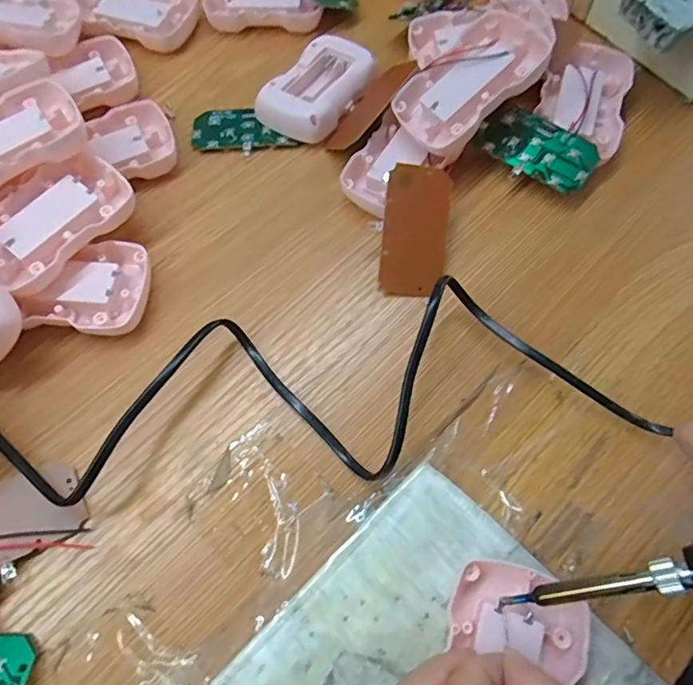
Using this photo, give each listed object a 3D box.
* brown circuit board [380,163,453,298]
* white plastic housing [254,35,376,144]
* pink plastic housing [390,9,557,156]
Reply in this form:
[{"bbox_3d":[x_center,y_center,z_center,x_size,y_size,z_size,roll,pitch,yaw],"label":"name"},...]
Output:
[{"bbox_3d":[0.041,-0.064,0.305,0.037,0.008,0.075,7,88,3],"label":"brown circuit board"},{"bbox_3d":[-0.019,-0.171,0.354,0.049,0.018,0.080,31,70,13],"label":"white plastic housing"},{"bbox_3d":[0.073,-0.157,0.316,0.087,0.013,0.057,-39,68,11],"label":"pink plastic housing"}]

